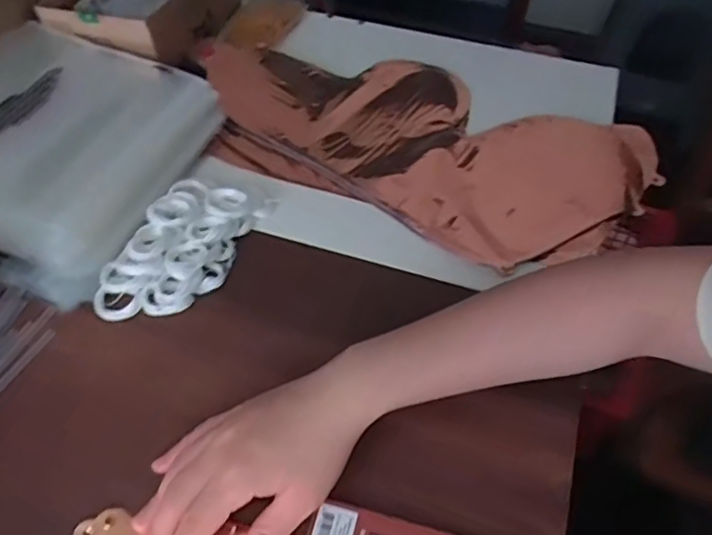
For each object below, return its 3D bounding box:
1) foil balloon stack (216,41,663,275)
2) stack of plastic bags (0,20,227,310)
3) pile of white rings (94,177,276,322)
[{"bbox_3d":[0.050,-0.130,0.556,0.430,0.056,0.236,26,55,19],"label":"foil balloon stack"},{"bbox_3d":[-0.253,-0.104,0.491,0.223,0.056,0.228,20,54,15],"label":"stack of plastic bags"},{"bbox_3d":[-0.131,-0.016,0.449,0.075,0.024,0.137,18,53,14],"label":"pile of white rings"}]

